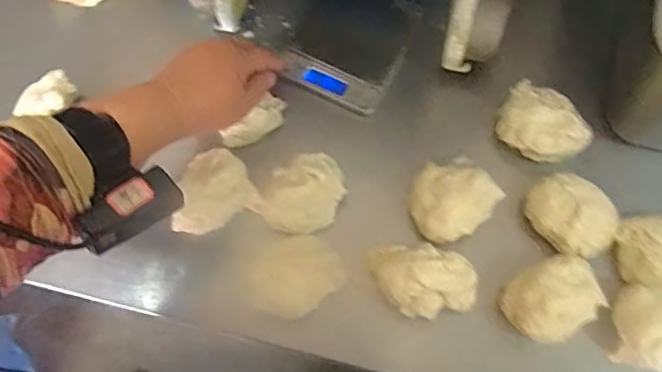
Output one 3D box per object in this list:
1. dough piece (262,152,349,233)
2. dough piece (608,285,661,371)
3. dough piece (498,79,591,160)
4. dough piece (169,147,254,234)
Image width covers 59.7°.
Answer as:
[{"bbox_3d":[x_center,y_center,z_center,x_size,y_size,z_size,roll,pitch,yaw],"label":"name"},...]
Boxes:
[{"bbox_3d":[-0.024,0.007,0.496,0.074,0.033,0.058,-31,73,-8],"label":"dough piece"},{"bbox_3d":[0.258,0.111,0.452,0.066,0.045,0.060,-1,72,2],"label":"dough piece"},{"bbox_3d":[0.189,-0.056,0.506,0.076,0.038,0.055,31,76,12],"label":"dough piece"},{"bbox_3d":[-0.108,0.004,0.498,0.078,0.026,0.061,-39,75,-10],"label":"dough piece"}]

